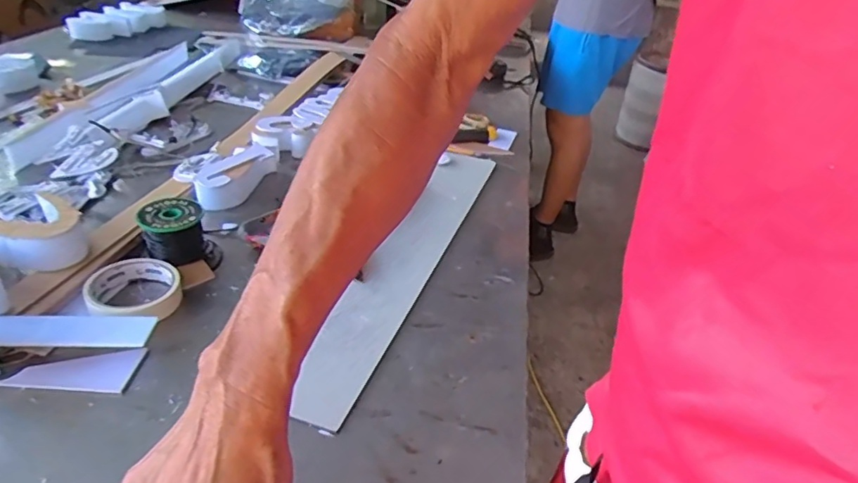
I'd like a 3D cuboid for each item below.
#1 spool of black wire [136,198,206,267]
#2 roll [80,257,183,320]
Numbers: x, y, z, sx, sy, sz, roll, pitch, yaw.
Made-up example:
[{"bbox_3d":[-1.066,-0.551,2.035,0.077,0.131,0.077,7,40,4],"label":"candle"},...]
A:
[{"bbox_3d":[-0.295,-0.008,0.639,0.065,0.064,0.059,-9,38,-23],"label":"spool of black wire"},{"bbox_3d":[-0.309,0.053,0.580,0.087,0.025,0.097,-10,38,-24],"label":"roll"}]

